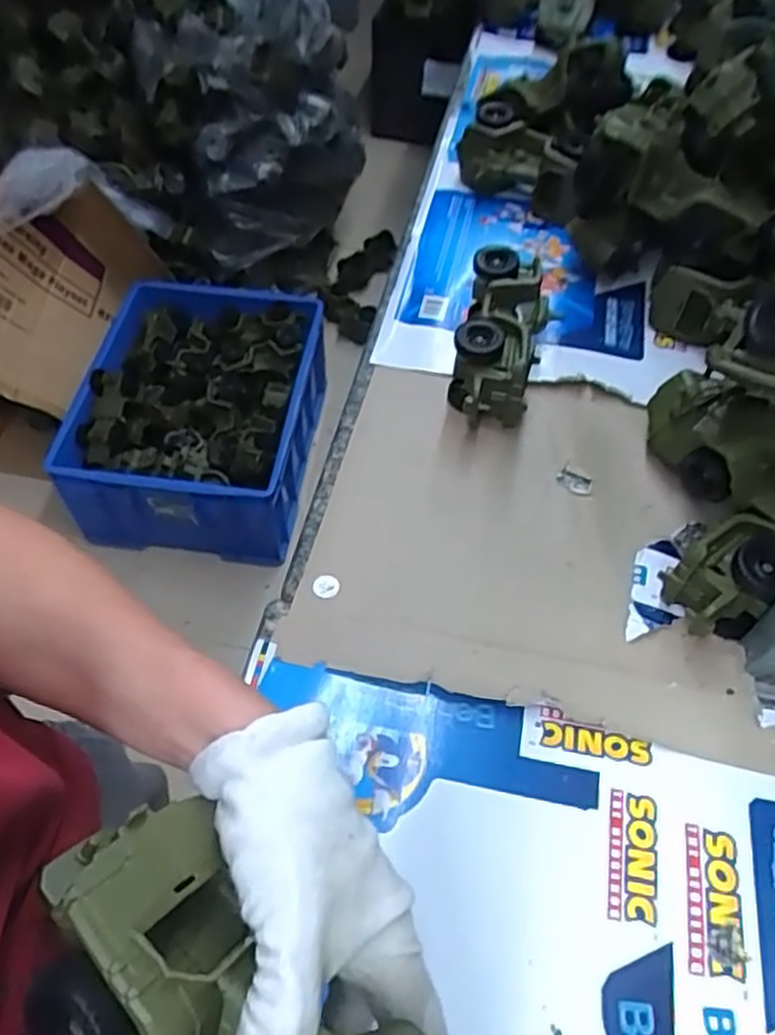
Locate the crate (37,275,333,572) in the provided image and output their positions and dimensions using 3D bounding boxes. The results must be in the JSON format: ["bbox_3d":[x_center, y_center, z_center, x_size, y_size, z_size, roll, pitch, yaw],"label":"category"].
[{"bbox_3d":[-0.372,-0.207,1.497,0.424,0.227,0.525,7,55,4],"label":"crate"}]

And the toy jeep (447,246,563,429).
[{"bbox_3d":[0.110,-0.166,0.703,0.083,0.085,0.167,12,55,7],"label":"toy jeep"}]

